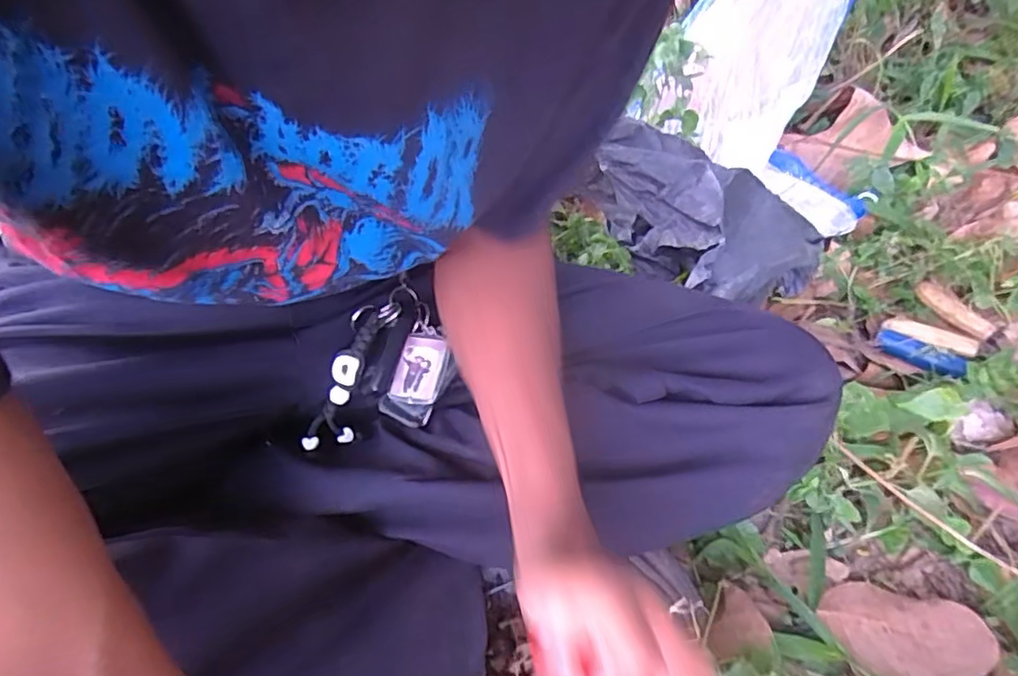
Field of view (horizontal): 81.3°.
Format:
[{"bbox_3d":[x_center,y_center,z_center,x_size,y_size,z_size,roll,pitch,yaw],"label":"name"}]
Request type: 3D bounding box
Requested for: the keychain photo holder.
[{"bbox_3d":[-0.065,0.026,0.432,0.038,0.008,0.070,18,74,13],"label":"keychain photo holder"}]

